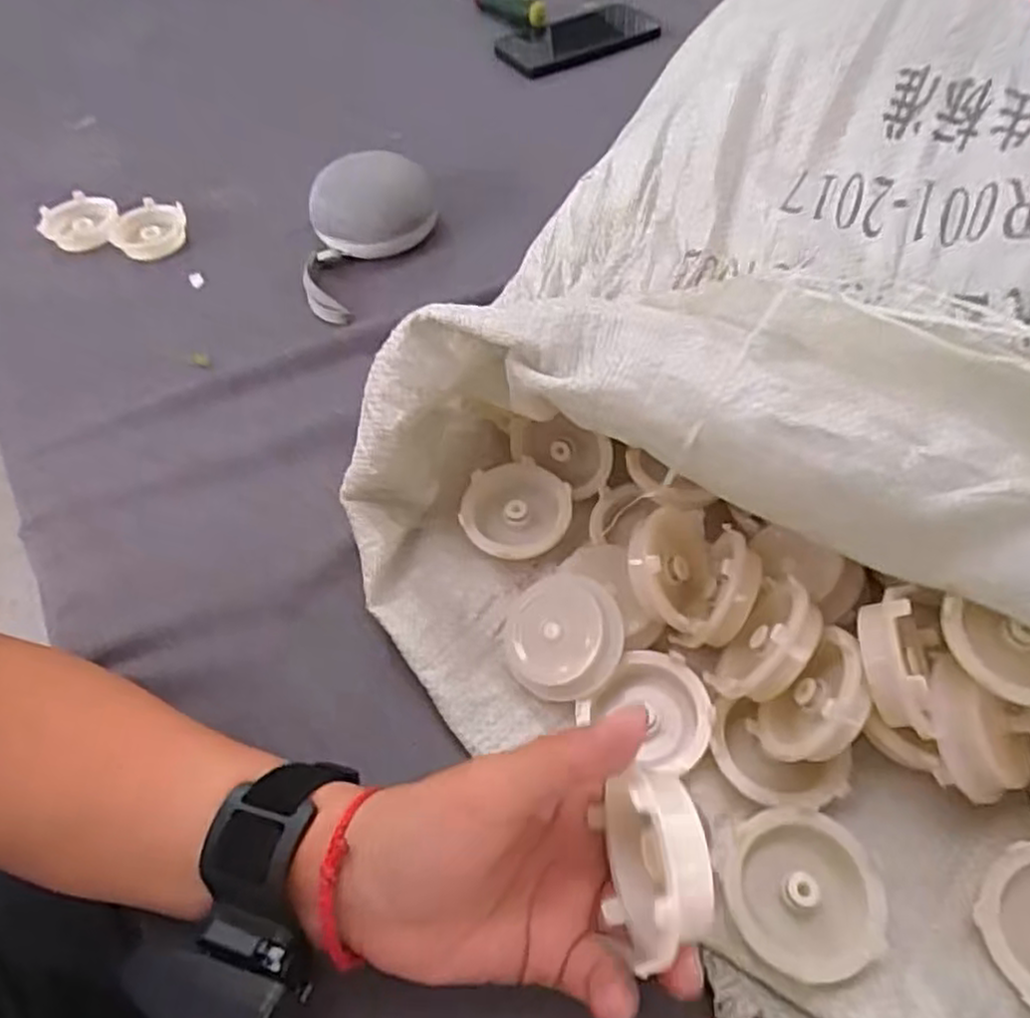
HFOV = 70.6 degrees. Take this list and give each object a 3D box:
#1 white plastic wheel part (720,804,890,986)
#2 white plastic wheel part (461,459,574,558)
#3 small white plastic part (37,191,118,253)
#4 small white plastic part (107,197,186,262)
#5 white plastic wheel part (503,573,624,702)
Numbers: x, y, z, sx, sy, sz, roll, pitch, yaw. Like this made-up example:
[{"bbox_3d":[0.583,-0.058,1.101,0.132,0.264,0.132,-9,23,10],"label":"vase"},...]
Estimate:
[{"bbox_3d":[0.110,0.147,0.279,0.054,0.016,0.056,-1,55,2],"label":"white plastic wheel part"},{"bbox_3d":[0.001,-0.001,0.393,0.056,0.011,0.055,-1,55,2],"label":"white plastic wheel part"},{"bbox_3d":[-0.354,-0.234,0.592,0.057,0.017,0.056,3,55,5],"label":"small white plastic part"},{"bbox_3d":[-0.296,-0.225,0.587,0.059,0.013,0.068,-20,56,-11],"label":"small white plastic part"},{"bbox_3d":[0.022,0.058,0.332,0.052,0.010,0.062,-5,52,8],"label":"white plastic wheel part"}]

